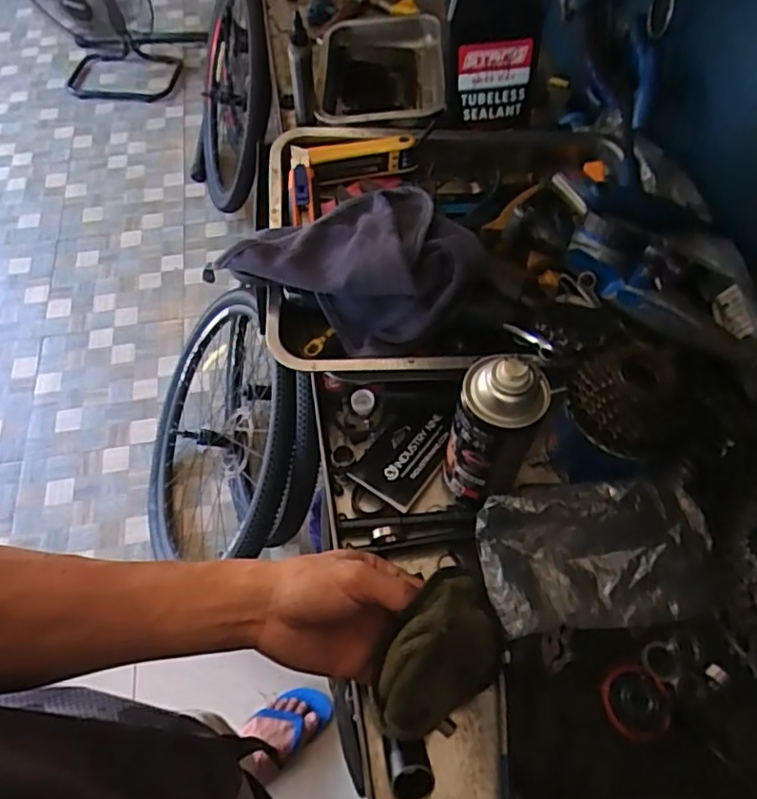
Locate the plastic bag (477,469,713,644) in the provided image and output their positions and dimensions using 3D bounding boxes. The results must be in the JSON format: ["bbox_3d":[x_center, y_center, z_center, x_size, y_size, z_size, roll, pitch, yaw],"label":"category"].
[{"bbox_3d":[0.176,0.125,0.497,0.174,0.052,0.107,-6,58,-3],"label":"plastic bag"}]

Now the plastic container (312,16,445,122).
[{"bbox_3d":[0.004,-0.466,0.897,0.186,0.076,0.292,0,58,1],"label":"plastic container"}]

